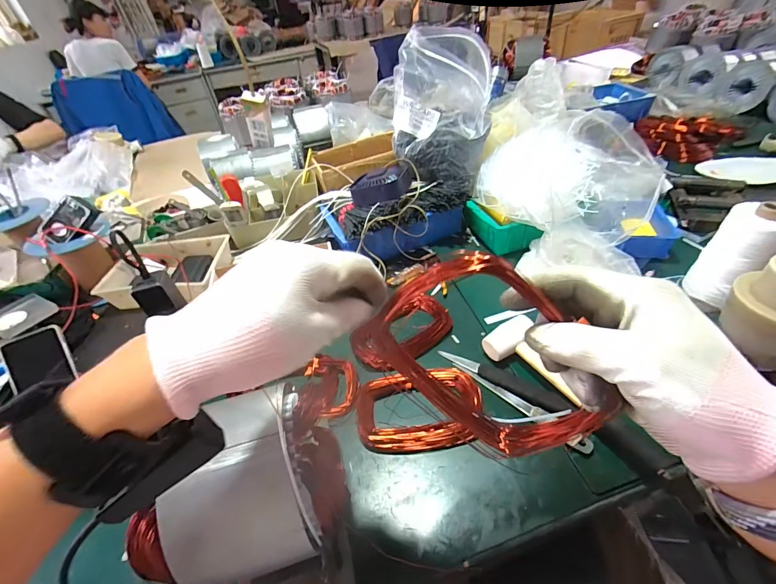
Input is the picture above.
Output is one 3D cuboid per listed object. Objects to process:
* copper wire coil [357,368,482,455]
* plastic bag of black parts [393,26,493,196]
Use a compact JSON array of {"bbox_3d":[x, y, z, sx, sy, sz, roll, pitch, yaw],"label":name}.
[{"bbox_3d":[0.046,0.168,0.511,0.178,0.030,0.107,-9,43,-2],"label":"copper wire coil"},{"bbox_3d":[0.111,-0.379,0.749,0.188,0.263,0.164,13,46,20],"label":"plastic bag of black parts"}]

